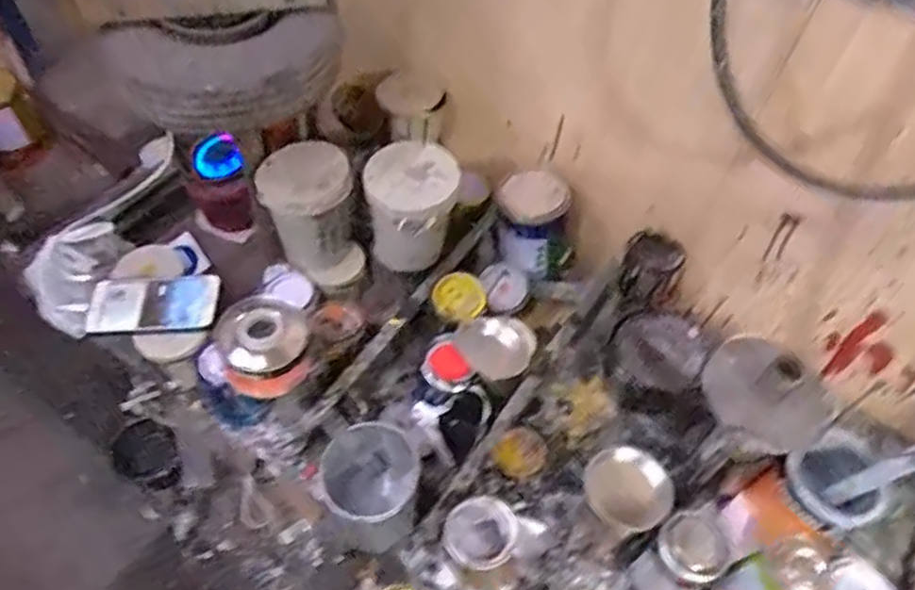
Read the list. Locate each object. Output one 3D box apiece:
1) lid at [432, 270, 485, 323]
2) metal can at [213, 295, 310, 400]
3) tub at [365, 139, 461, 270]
[{"bbox_3d":[0.001,0.002,0.908,0.070,0.009,0.064,-3,81,19],"label":"lid"},{"bbox_3d":[-0.220,0.064,0.818,0.099,0.083,0.104,1,54,-2],"label":"metal can"},{"bbox_3d":[-0.055,-0.114,0.880,0.109,0.128,0.117,1,54,-2],"label":"tub"}]

